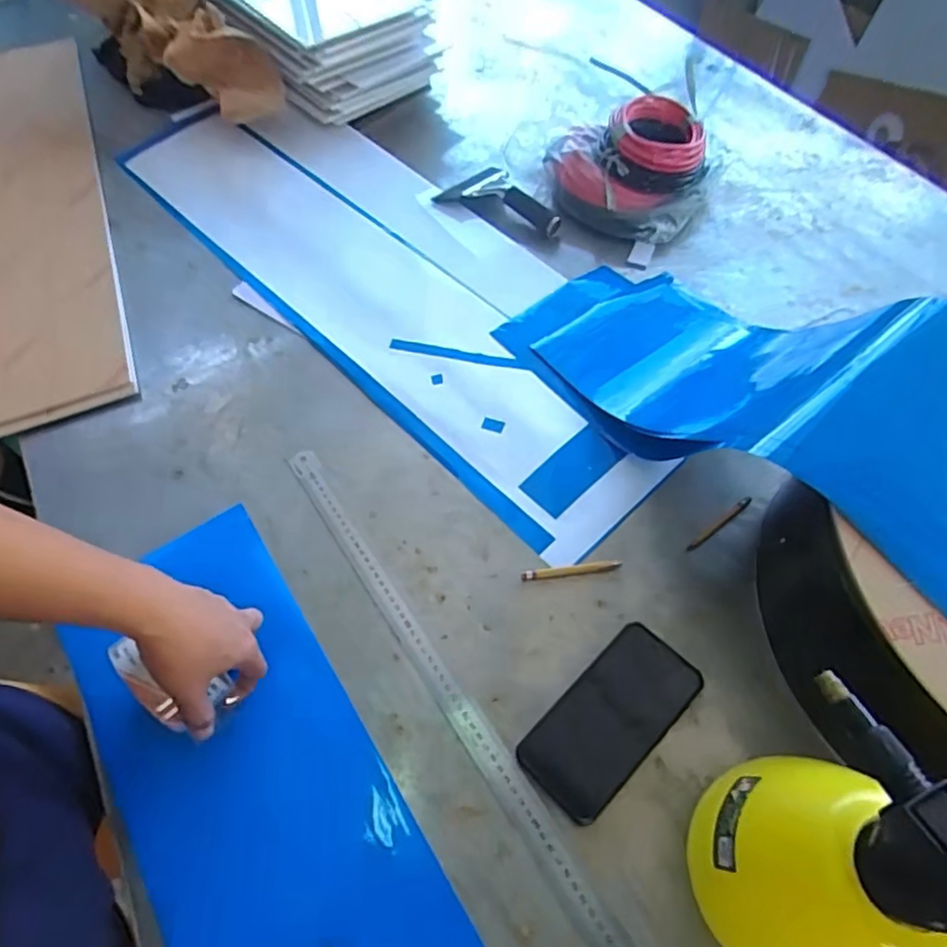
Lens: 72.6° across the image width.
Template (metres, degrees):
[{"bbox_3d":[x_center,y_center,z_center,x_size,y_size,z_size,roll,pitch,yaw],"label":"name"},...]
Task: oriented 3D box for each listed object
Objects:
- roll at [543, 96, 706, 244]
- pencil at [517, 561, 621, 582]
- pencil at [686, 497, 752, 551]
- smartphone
[{"bbox_3d":[0.217,-0.429,0.897,0.197,0.104,0.188,-1,57,2],"label":"roll"},{"bbox_3d":[0.094,0.094,0.625,0.097,0.006,0.011,-7,57,-2],"label":"pencil"},{"bbox_3d":[0.249,0.051,0.650,0.089,0.005,0.010,-34,62,-18],"label":"pencil"},{"bbox_3d":[0.117,0.206,0.547,0.162,0.008,0.080,-40,64,-21],"label":"smartphone"}]

